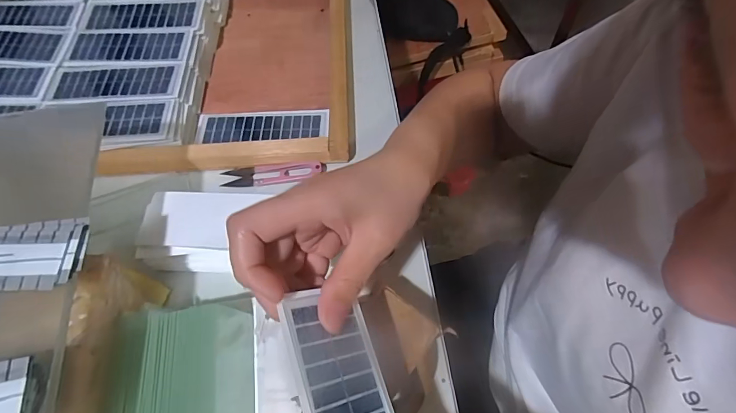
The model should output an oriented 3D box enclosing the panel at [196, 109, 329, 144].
[{"bbox_3d":[-0.118,-0.090,0.456,0.146,0.006,0.045,-2,60,1],"label":"panel"}]

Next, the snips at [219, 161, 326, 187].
[{"bbox_3d":[-0.097,-0.033,0.418,0.102,0.013,0.023,-2,60,1],"label":"snips"}]

